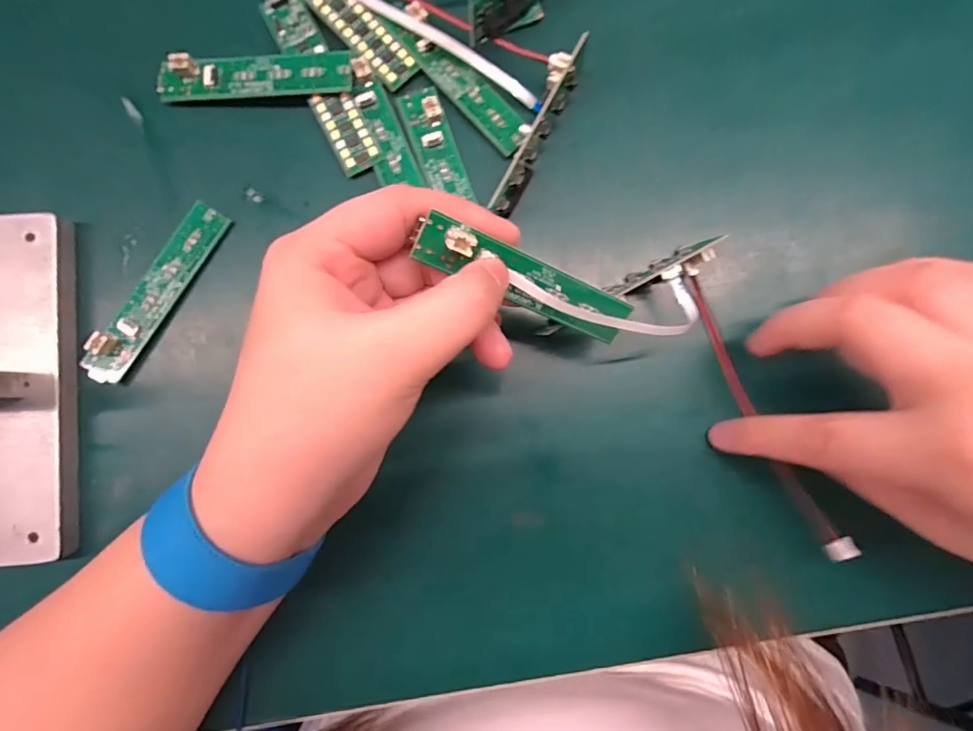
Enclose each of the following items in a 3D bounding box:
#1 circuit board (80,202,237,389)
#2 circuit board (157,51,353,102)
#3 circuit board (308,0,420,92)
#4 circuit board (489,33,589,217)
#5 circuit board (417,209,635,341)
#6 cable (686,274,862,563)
[{"bbox_3d":[-0.138,-0.031,0.203,0.016,0.011,0.084,32,85,2],"label":"circuit board"},{"bbox_3d":[-0.098,-0.122,0.206,0.082,0.007,0.018,-3,85,-1],"label":"circuit board"},{"bbox_3d":[-0.053,-0.145,0.212,0.018,0.004,0.054,-42,87,-4],"label":"circuit board"},{"bbox_3d":[0.021,-0.099,0.204,0.013,0.014,0.074,25,101,0],"label":"circuit board"},{"bbox_3d":[0.015,-0.028,0.169,0.080,0.011,0.017,20,86,-22],"label":"circuit board"},{"bbox_3d":[0.114,0.018,0.204,0.009,0.012,0.125,-22,75,-3],"label":"cable"}]

